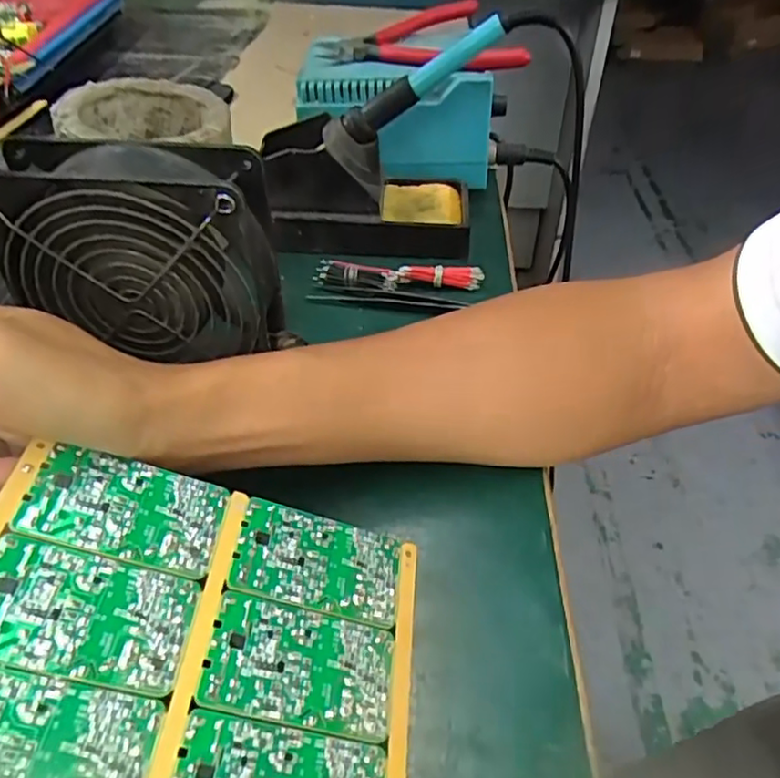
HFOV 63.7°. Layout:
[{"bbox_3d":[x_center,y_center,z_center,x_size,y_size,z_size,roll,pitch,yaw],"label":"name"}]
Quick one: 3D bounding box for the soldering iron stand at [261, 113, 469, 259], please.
[{"bbox_3d":[-0.017,-0.139,0.425,0.141,0.078,0.069,-1,44,-1],"label":"soldering iron stand"}]

